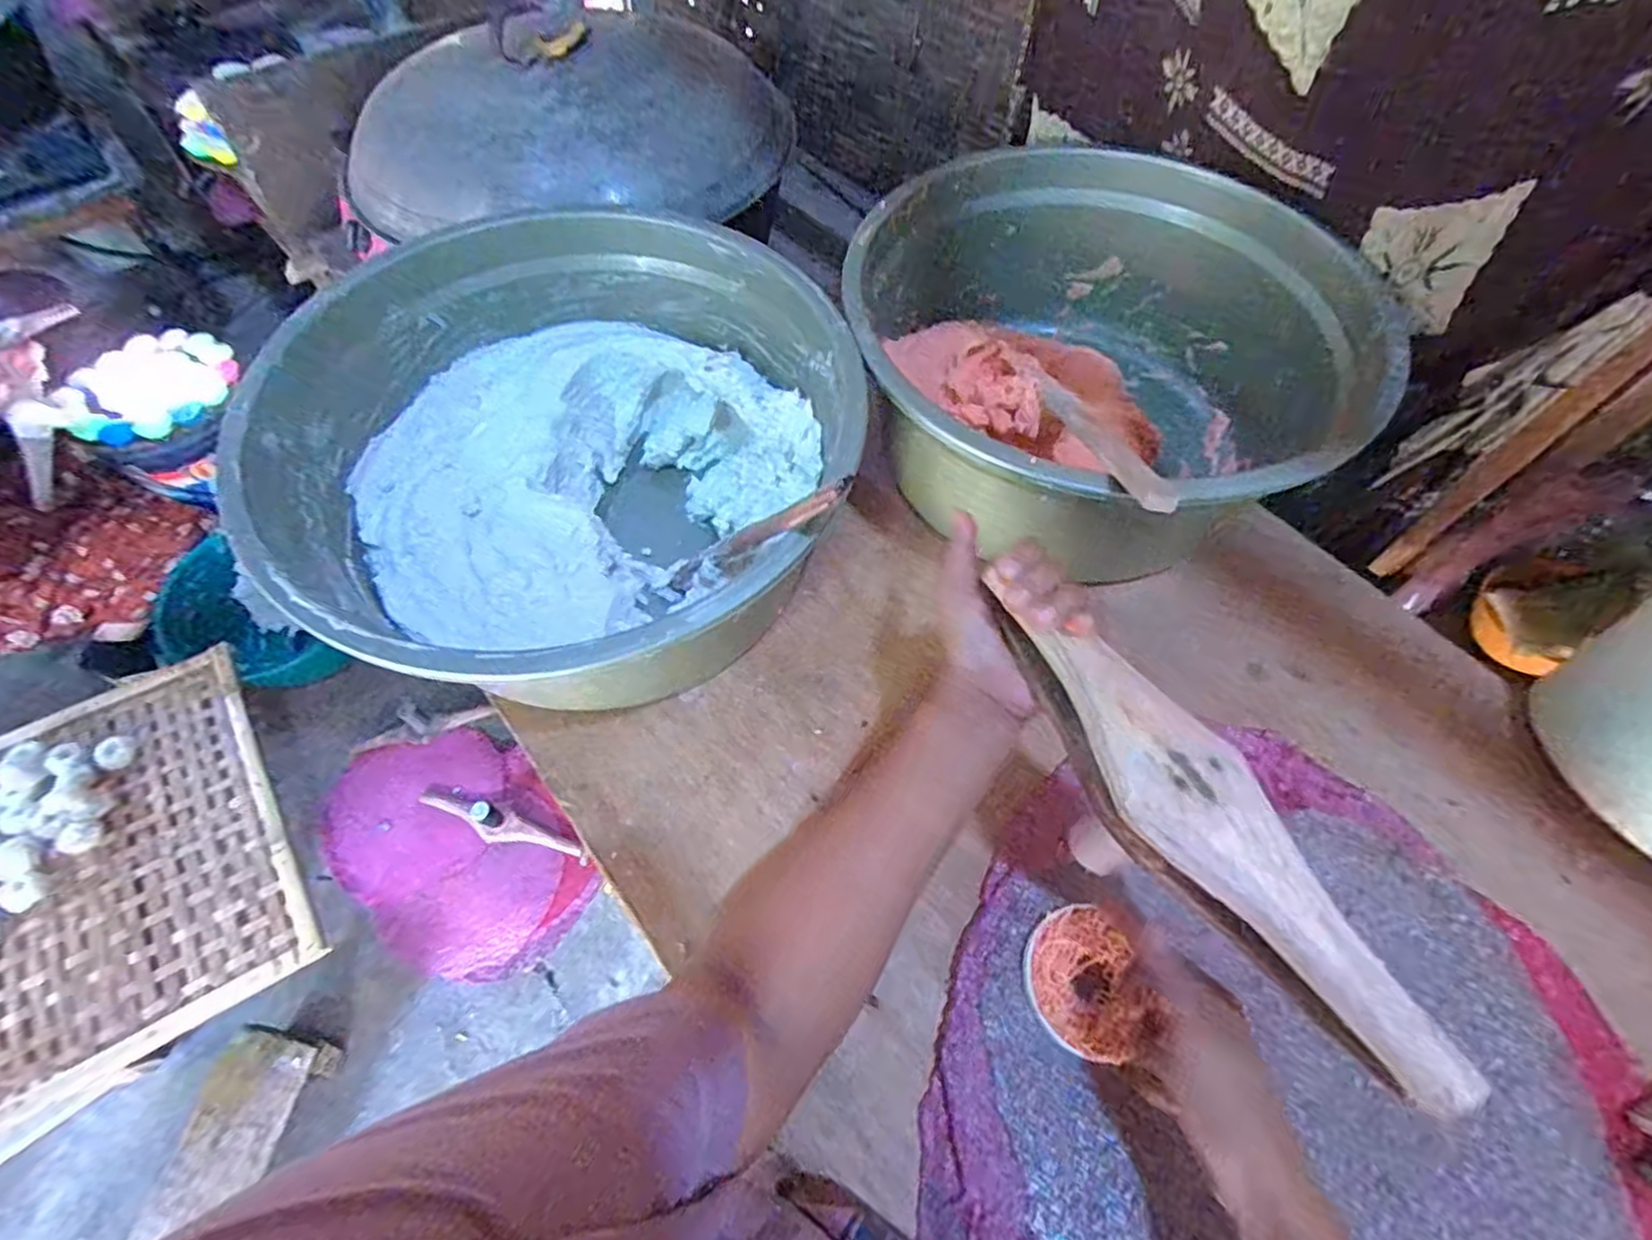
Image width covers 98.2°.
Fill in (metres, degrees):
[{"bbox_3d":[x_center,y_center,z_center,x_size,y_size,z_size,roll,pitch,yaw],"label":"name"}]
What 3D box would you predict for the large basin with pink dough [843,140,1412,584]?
[{"bbox_3d":[0.228,-0.220,0.633,0.398,0.187,0.364,0,58,0],"label":"large basin with pink dough"}]

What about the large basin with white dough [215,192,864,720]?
[{"bbox_3d":[-0.183,-0.115,0.564,0.398,0.186,0.396,0,58,0],"label":"large basin with white dough"}]

